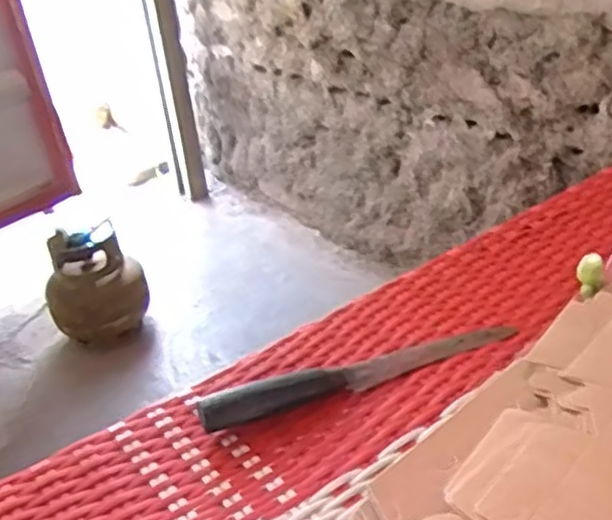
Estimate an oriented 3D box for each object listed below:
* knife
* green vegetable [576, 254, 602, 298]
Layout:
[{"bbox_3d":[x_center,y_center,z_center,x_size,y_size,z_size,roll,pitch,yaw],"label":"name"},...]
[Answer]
[{"bbox_3d":[0.043,0.078,0.526,0.242,0.018,0.026,-15,32,-15],"label":"knife"},{"bbox_3d":[0.233,0.012,0.595,0.018,0.013,0.039,8,78,22],"label":"green vegetable"}]

